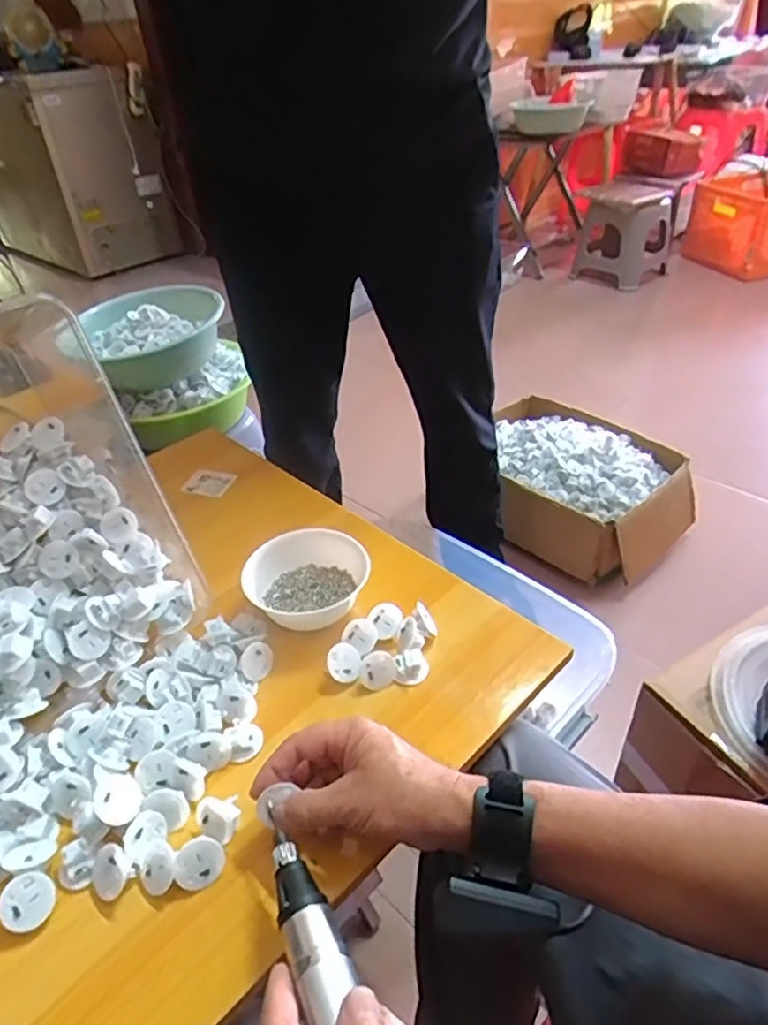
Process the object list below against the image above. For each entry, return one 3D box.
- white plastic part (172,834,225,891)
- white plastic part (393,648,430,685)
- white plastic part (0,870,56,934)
[{"bbox_3d":[-0.127,0.242,0.449,0.036,0.012,0.031,-25,80,-19],"label":"white plastic part"},{"bbox_3d":[0.024,0.136,0.571,0.030,0.020,0.026,-2,39,4],"label":"white plastic part"},{"bbox_3d":[-0.237,0.259,0.431,0.034,0.009,0.034,8,59,-14],"label":"white plastic part"}]

